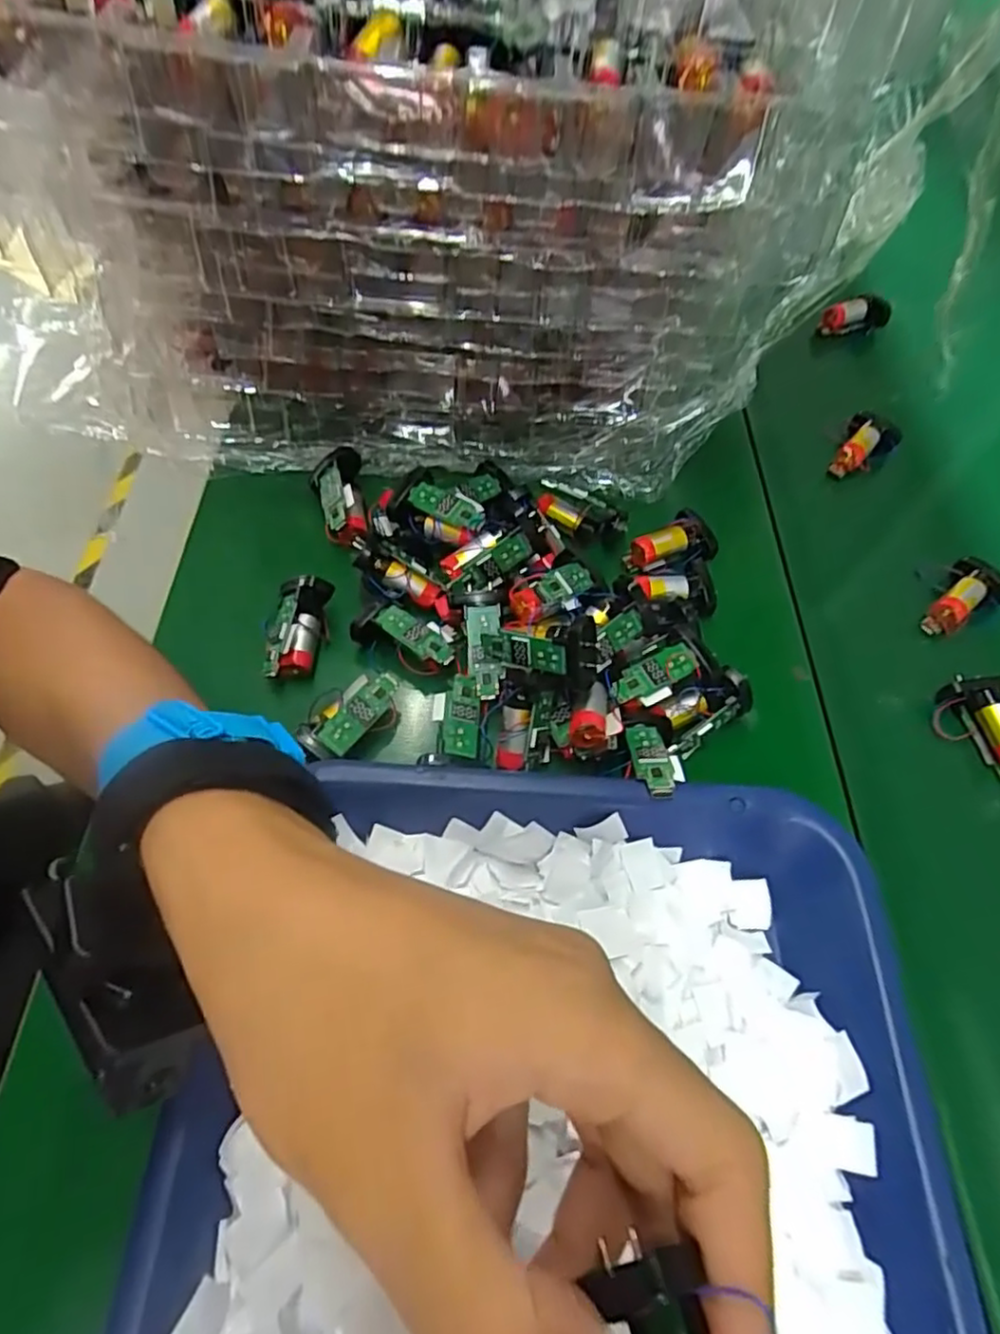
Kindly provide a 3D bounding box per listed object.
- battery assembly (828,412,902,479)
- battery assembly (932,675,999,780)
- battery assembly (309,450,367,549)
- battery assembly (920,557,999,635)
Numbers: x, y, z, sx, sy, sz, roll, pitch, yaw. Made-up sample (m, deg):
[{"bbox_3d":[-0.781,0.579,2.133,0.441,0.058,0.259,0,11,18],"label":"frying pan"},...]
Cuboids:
[{"bbox_3d":[0.238,-0.141,0.434,0.032,0.025,0.047,34,64,17],"label":"battery assembly"},{"bbox_3d":[0.238,0.031,0.329,0.036,0.019,0.050,1,60,-1],"label":"battery assembly"},{"bbox_3d":[-0.088,-0.092,0.366,0.027,0.023,0.060,-10,61,-8],"label":"battery assembly"},{"bbox_3d":[0.259,-0.038,0.369,0.049,0.020,0.032,-33,66,-19],"label":"battery assembly"}]

